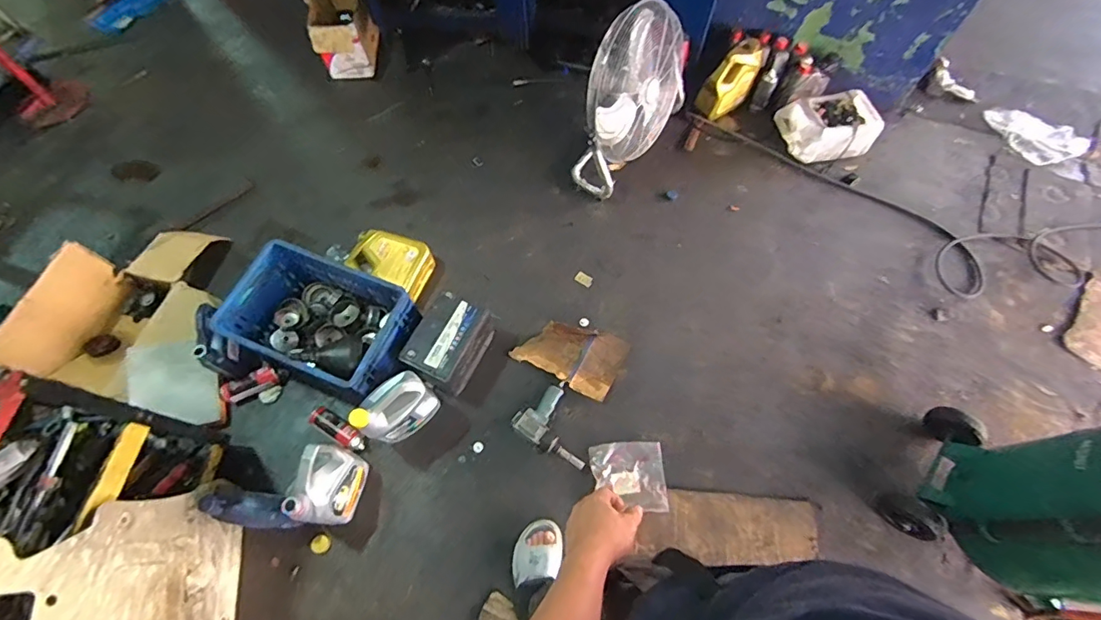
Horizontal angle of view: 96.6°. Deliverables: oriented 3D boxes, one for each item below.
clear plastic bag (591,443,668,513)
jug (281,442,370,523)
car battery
[{"bbox_3d":[0.235,0.496,1.475,0.221,0.024,0.194,2,59,-2],"label":"clear plastic bag"},{"bbox_3d":[-0.579,0.467,1.309,0.096,0.266,0.192,10,66,6],"label":"jug"},{"bbox_3d":[-0.303,0.094,1.512,0.181,0.185,0.269,20,67,10],"label":"car battery"}]

